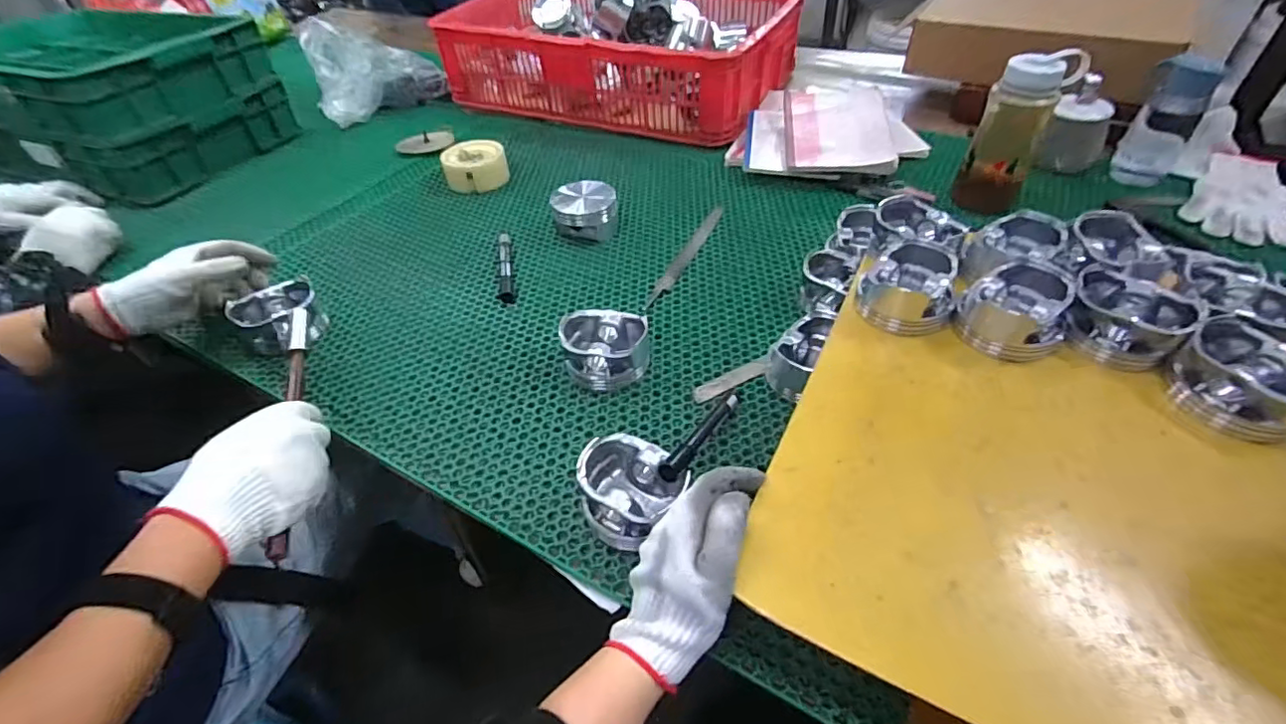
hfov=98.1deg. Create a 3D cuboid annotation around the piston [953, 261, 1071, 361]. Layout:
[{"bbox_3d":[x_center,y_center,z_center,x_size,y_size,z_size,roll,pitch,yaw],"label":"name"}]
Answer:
[{"bbox_3d":[0.328,-0.046,0.489,0.077,0.054,0.077,-2,45,2],"label":"piston"}]

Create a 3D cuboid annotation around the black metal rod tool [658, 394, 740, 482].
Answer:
[{"bbox_3d":[0.052,0.058,0.478,0.019,0.021,0.152,19,26,22],"label":"black metal rod tool"}]

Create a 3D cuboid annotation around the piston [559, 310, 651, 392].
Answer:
[{"bbox_3d":[-0.038,-0.014,0.570,0.089,0.045,0.074,-5,45,1],"label":"piston"}]

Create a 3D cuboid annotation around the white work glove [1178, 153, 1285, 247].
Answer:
[{"bbox_3d":[0.783,-0.201,0.706,0.135,0.034,0.179,32,56,31],"label":"white work glove"}]

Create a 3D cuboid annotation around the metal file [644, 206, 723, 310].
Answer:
[{"bbox_3d":[0.058,-0.141,0.719,0.020,0.004,0.236,16,49,20],"label":"metal file"}]

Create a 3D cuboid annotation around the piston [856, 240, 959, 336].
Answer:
[{"bbox_3d":[0.252,-0.075,0.523,0.080,0.050,0.089,21,49,23],"label":"piston"}]

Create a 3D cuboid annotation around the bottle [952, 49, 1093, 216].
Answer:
[{"bbox_3d":[0.465,-0.279,0.700,0.088,0.181,0.069,21,51,24],"label":"bottle"}]

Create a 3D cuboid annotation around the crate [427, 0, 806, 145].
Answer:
[{"bbox_3d":[-0.060,-0.615,1.086,0.659,0.157,0.407,17,49,21],"label":"crate"}]

